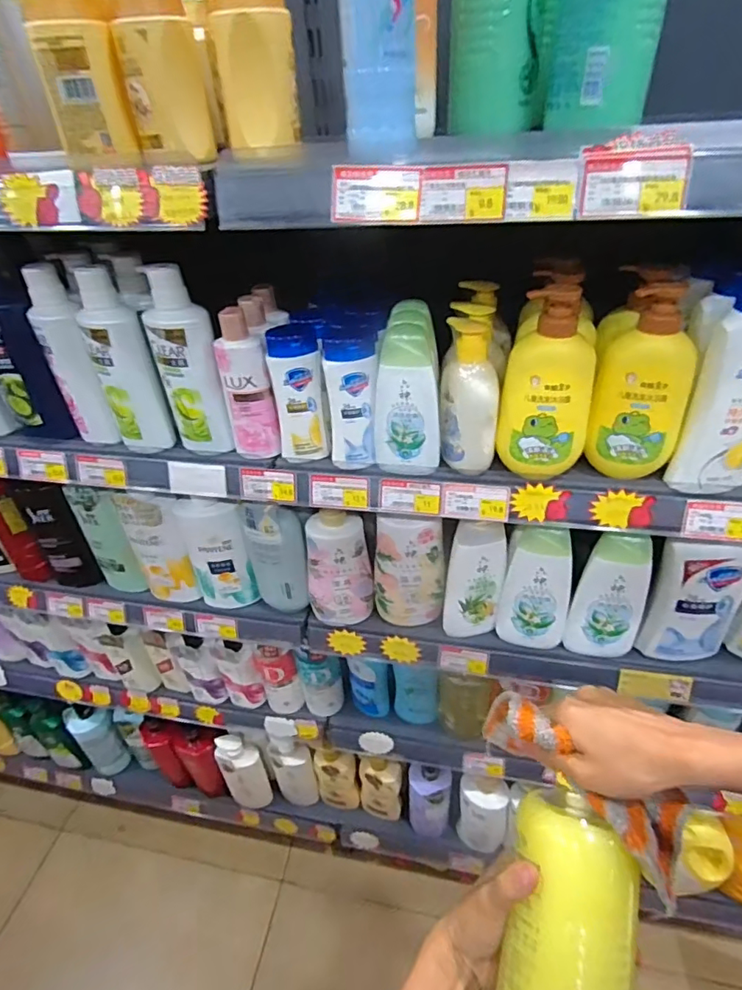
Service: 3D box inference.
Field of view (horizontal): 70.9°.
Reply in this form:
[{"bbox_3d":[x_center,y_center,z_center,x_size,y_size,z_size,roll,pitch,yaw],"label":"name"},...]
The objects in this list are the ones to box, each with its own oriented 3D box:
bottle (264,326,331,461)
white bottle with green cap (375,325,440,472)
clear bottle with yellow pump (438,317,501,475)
[{"bbox_3d":[-0.082,-0.110,0.590,0.057,0.145,0.055,-12,39,-10],"label":"bottle"},{"bbox_3d":[0.038,-0.097,0.556,0.068,0.155,0.041,-2,38,2],"label":"white bottle with green cap"},{"bbox_3d":[0.104,-0.099,0.547,0.063,0.149,0.055,4,39,9],"label":"clear bottle with yellow pump"}]

